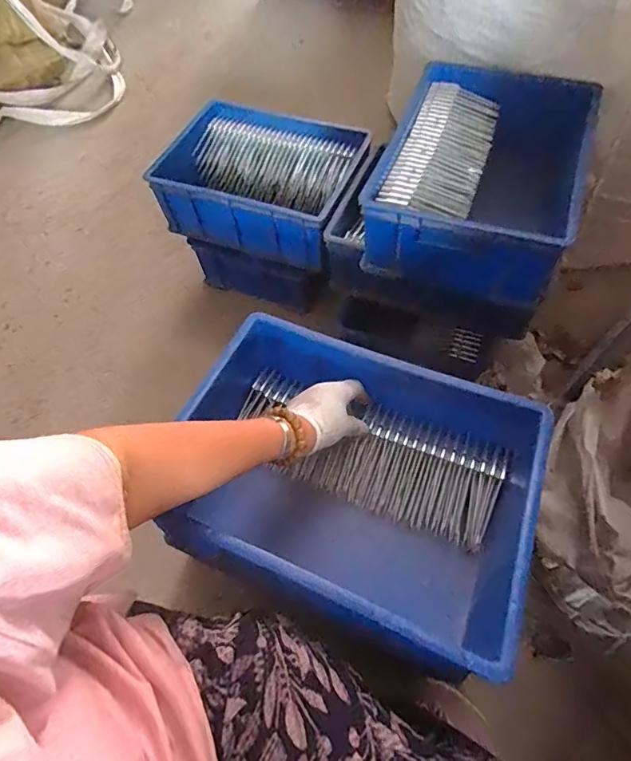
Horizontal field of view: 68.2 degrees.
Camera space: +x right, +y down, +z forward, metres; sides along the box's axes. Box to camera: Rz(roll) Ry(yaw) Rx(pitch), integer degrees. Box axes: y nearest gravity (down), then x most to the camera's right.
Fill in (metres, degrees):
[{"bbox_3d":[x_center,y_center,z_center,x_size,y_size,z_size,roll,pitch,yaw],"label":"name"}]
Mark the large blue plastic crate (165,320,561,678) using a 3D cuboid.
[{"bbox_3d":[0.038,0.118,0.580,0.402,0.140,0.300,22,64,15],"label":"large blue plastic crate"}]

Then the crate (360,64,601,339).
[{"bbox_3d":[0.281,-0.333,0.843,0.309,0.236,0.425,15,63,12],"label":"crate"}]

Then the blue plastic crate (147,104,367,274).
[{"bbox_3d":[-0.127,-0.439,1.032,0.438,0.137,0.296,16,63,12],"label":"blue plastic crate"}]

